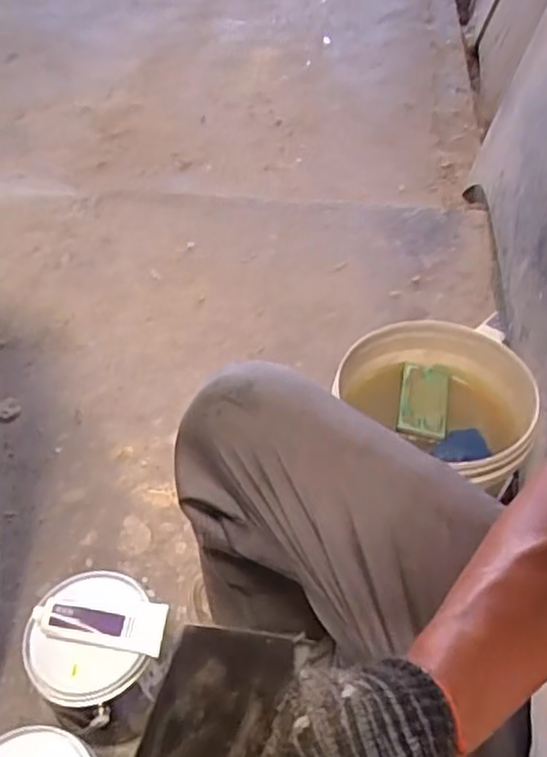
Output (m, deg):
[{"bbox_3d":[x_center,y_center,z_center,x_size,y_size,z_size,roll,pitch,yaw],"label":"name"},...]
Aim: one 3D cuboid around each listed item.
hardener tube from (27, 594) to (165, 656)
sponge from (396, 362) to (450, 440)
[{"bbox_3d":[-0.186,0.258,0.716,0.133,0.030,0.052,4,46,1],"label":"hardener tube"},{"bbox_3d":[0.213,0.028,0.952,0.068,0.022,0.127,9,46,5],"label":"sponge"}]

